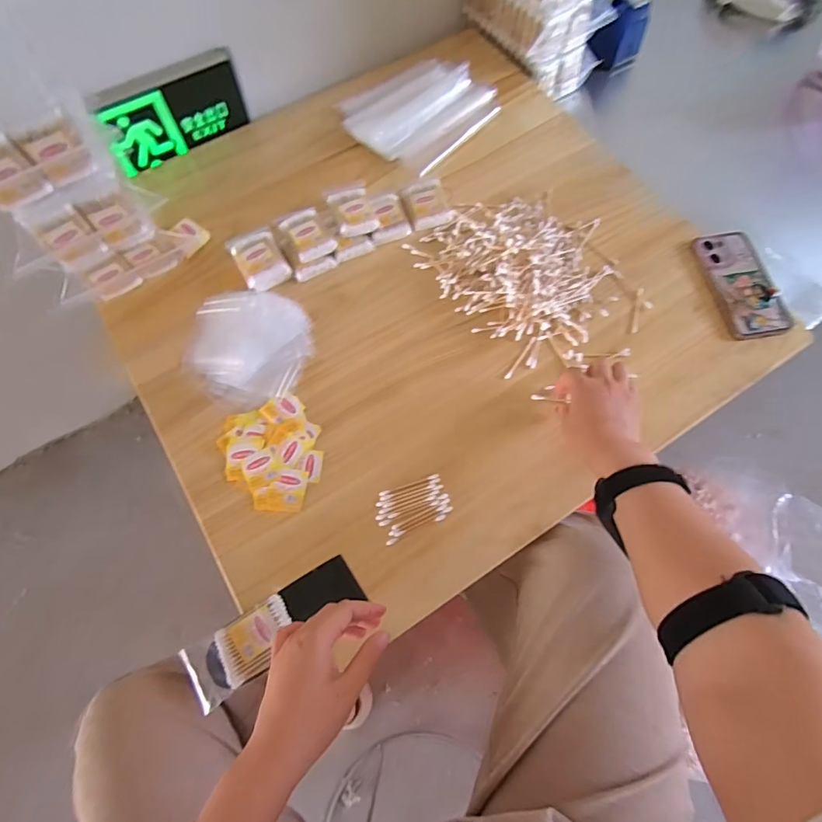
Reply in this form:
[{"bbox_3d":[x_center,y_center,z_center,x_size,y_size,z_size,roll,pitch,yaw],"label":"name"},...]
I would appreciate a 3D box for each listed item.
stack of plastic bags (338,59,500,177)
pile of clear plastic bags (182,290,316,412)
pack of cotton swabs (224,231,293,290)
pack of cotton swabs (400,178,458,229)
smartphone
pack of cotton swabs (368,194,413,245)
[{"bbox_3d":[0.017,-0.473,0.744,0.160,0.035,0.205,41,75,15],"label":"stack of plastic bags"},{"bbox_3d":[-0.212,-0.084,0.617,0.157,0.018,0.161,7,69,4],"label":"pile of clear plastic bags"},{"bbox_3d":[-0.208,-0.208,0.652,0.061,0.030,0.082,-27,71,-9],"label":"pack of cotton swabs"},{"bbox_3d":[0.024,-0.301,0.688,0.062,0.017,0.079,-17,70,-5],"label":"pack of cotton swabs"},{"bbox_3d":[0.452,-0.177,0.639,0.085,0.018,0.166,-9,69,-2],"label":"smartphone"},{"bbox_3d":[-0.036,-0.285,0.691,0.056,0.024,0.080,-16,70,-5],"label":"pack of cotton swabs"}]

